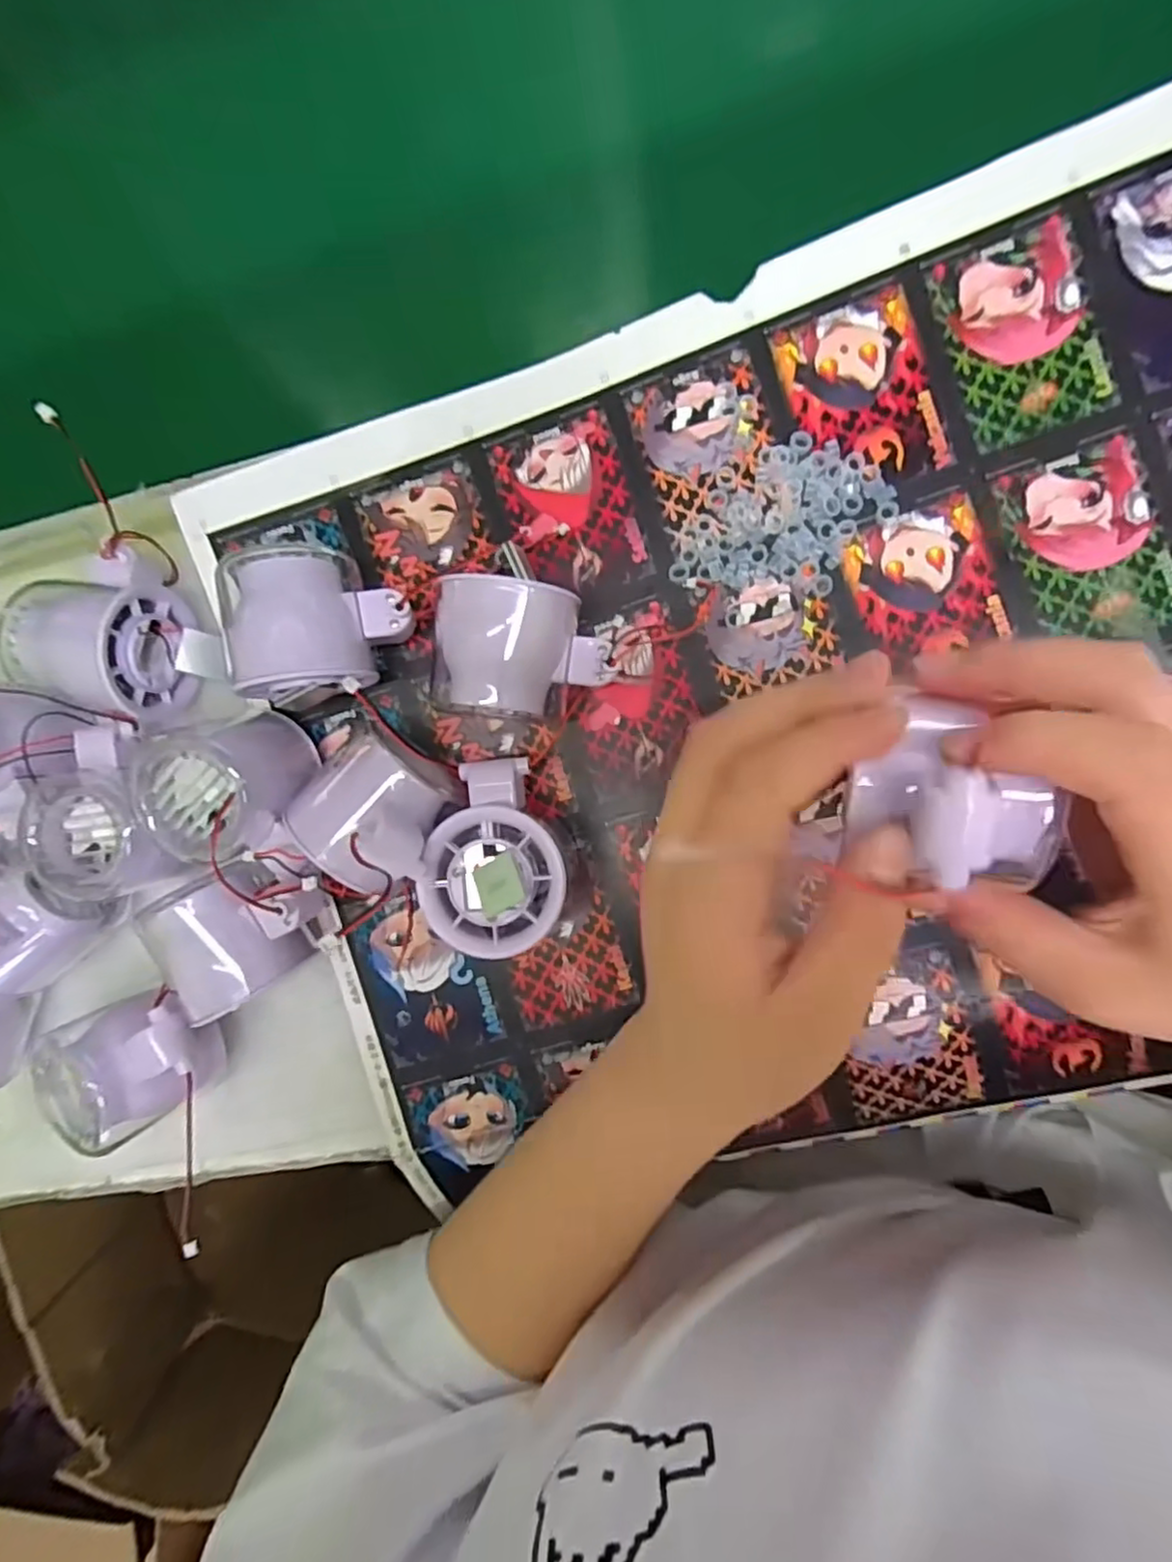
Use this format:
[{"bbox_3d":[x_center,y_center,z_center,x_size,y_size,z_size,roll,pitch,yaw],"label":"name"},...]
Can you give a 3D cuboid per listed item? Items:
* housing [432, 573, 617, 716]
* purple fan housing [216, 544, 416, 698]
[{"bbox_3d":[-0.025,-0.054,0.290,0.070,0.055,0.051,8,93,8],"label":"housing"},{"bbox_3d":[-0.113,-0.068,0.300,0.073,0.052,0.063,-8,90,8],"label":"purple fan housing"}]

